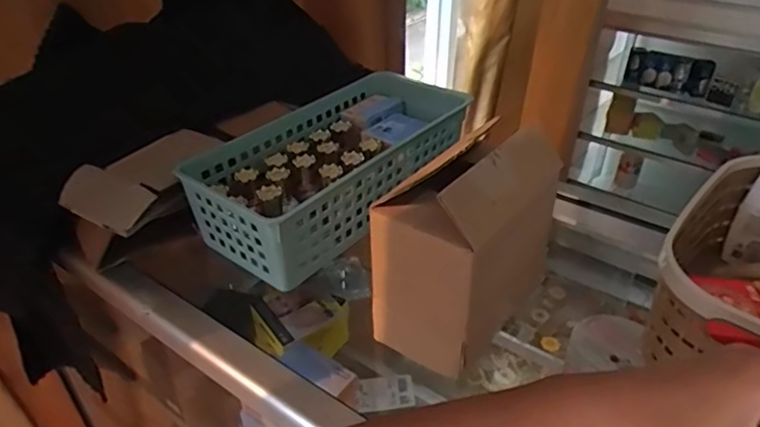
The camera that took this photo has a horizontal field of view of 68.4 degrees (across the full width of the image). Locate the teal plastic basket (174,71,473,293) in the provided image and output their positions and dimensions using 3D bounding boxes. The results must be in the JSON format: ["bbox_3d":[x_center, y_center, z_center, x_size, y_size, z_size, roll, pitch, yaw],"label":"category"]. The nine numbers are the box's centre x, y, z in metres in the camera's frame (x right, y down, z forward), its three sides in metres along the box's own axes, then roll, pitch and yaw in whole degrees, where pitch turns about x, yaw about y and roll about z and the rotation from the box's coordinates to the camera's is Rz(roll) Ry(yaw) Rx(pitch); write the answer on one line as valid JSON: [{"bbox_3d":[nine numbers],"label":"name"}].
[{"bbox_3d":[-0.041,-0.048,0.565,0.135,0.084,0.282,26,43,33],"label":"teal plastic basket"}]

